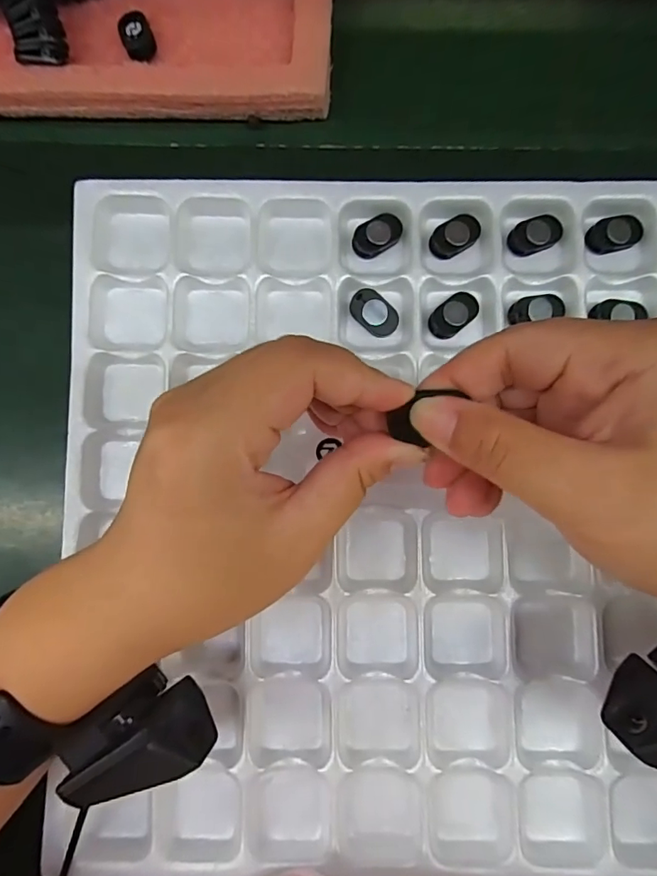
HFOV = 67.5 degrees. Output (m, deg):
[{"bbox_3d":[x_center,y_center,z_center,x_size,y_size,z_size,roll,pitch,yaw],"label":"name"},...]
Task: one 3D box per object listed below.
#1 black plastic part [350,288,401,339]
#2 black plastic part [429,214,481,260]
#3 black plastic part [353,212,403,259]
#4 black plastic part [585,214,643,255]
[{"bbox_3d":[0.025,-0.068,0.269,0.029,0.004,0.018,41,87,4],"label":"black plastic part"},{"bbox_3d":[0.071,-0.112,0.273,0.029,0.007,0.018,-37,86,-2],"label":"black plastic part"},{"bbox_3d":[0.028,-0.113,0.273,0.030,0.007,0.017,-39,86,-2],"label":"black plastic part"},{"bbox_3d":[0.158,-0.113,0.271,0.029,0.007,0.018,-16,85,-1],"label":"black plastic part"}]

